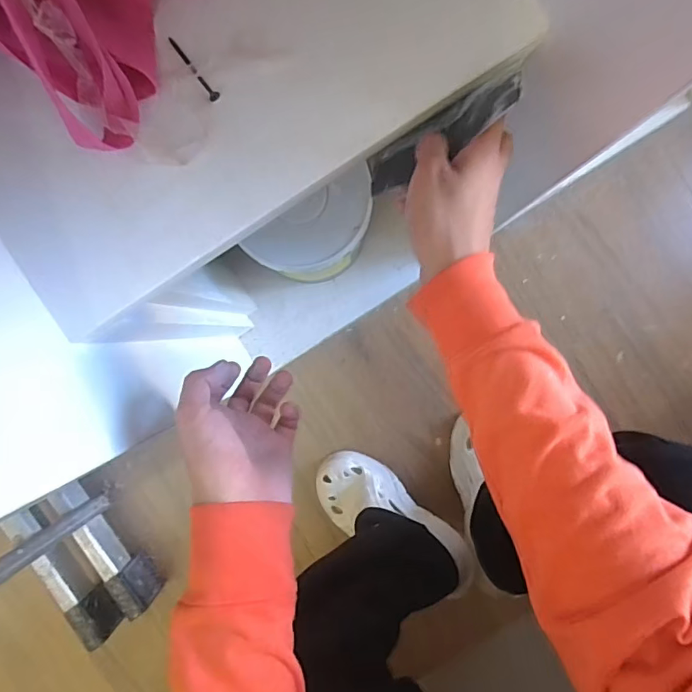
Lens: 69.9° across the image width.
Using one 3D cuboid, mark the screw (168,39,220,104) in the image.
[{"bbox_3d":[-0.096,-0.176,0.310,0.007,0.004,0.049,-35,92,3],"label":"screw"}]

